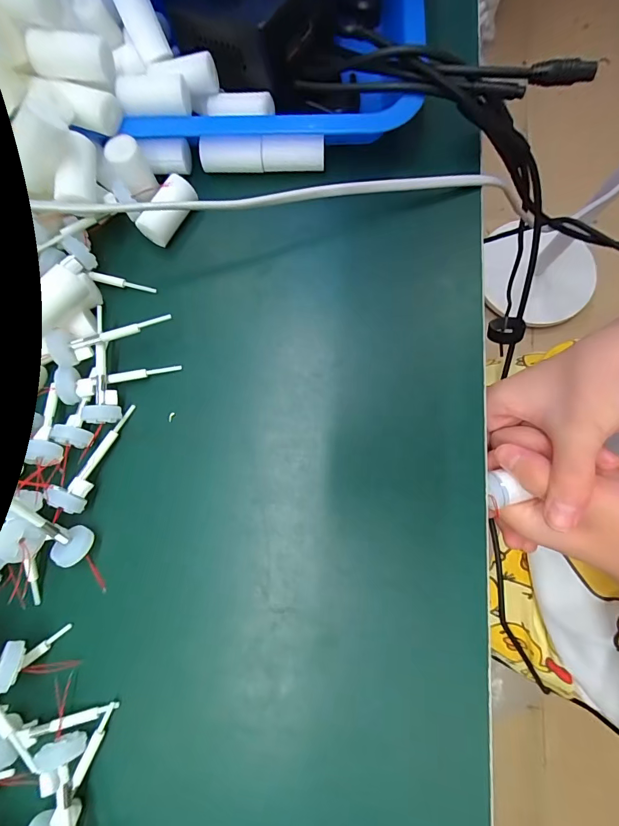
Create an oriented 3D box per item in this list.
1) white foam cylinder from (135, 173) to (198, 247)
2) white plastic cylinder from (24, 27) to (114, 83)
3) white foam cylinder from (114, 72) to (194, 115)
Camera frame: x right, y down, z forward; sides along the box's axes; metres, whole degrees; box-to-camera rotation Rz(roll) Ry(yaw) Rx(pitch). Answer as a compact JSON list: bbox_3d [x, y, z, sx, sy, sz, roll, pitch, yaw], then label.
[{"bbox_3d":[-0.087,-0.126,0.245,0.018,0.020,0.041,36,81,9],"label":"white foam cylinder"},{"bbox_3d":[-0.133,-0.196,0.212,0.042,0.016,0.017,7,78,2],"label":"white plastic cylinder"},{"bbox_3d":[-0.093,-0.190,0.236,0.041,0.020,0.022,-4,77,0],"label":"white foam cylinder"}]

